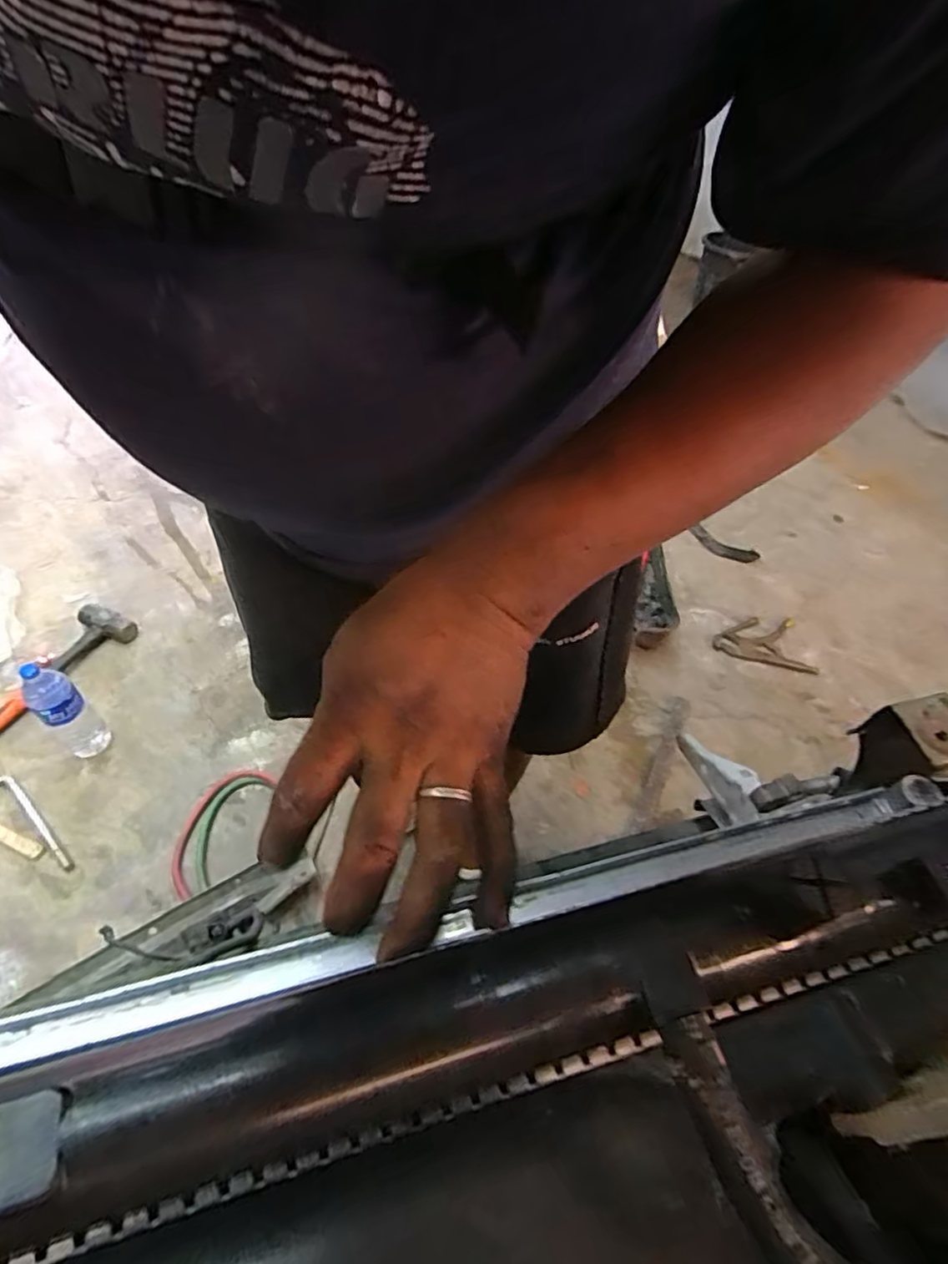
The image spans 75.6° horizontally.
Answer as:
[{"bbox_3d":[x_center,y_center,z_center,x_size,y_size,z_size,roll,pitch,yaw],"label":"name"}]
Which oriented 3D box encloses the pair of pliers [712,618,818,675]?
[{"bbox_3d":[0.667,0.018,1.408,0.217,0.029,0.125,9,48,8],"label":"pair of pliers"}]

